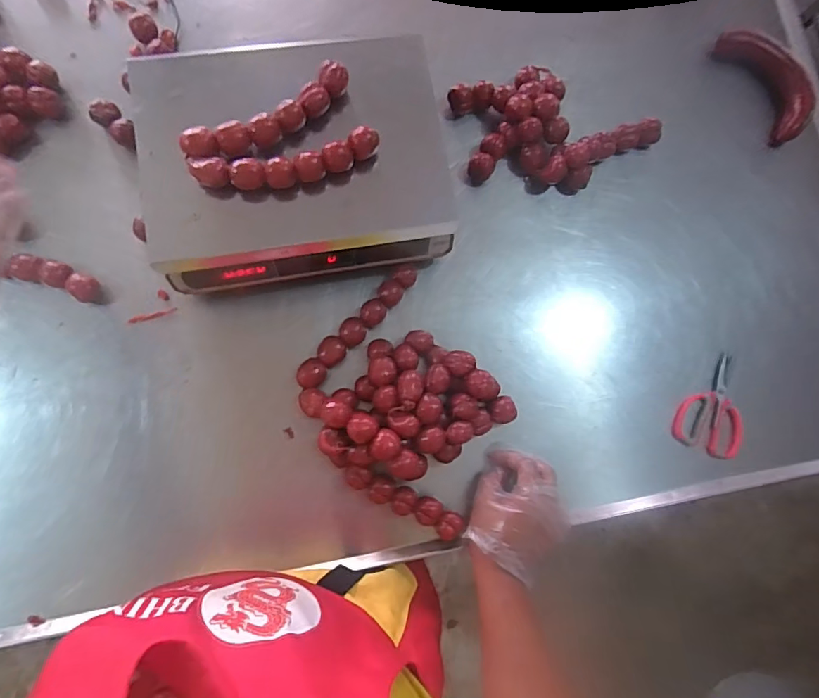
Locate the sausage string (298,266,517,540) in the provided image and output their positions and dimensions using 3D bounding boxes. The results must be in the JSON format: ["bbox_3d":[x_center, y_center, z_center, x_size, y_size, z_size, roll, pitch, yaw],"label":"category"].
[{"bbox_3d":[-0.001,0.077,0.607,0.223,0.065,0.302,-38,86,-9],"label":"sausage string"}]

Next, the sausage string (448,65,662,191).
[{"bbox_3d":[0.220,-0.325,0.696,0.275,0.054,0.188,-13,83,-6],"label":"sausage string"}]

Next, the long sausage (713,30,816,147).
[{"bbox_3d":[0.559,-0.420,0.752,0.089,0.035,0.192,-29,85,-8],"label":"long sausage"}]

